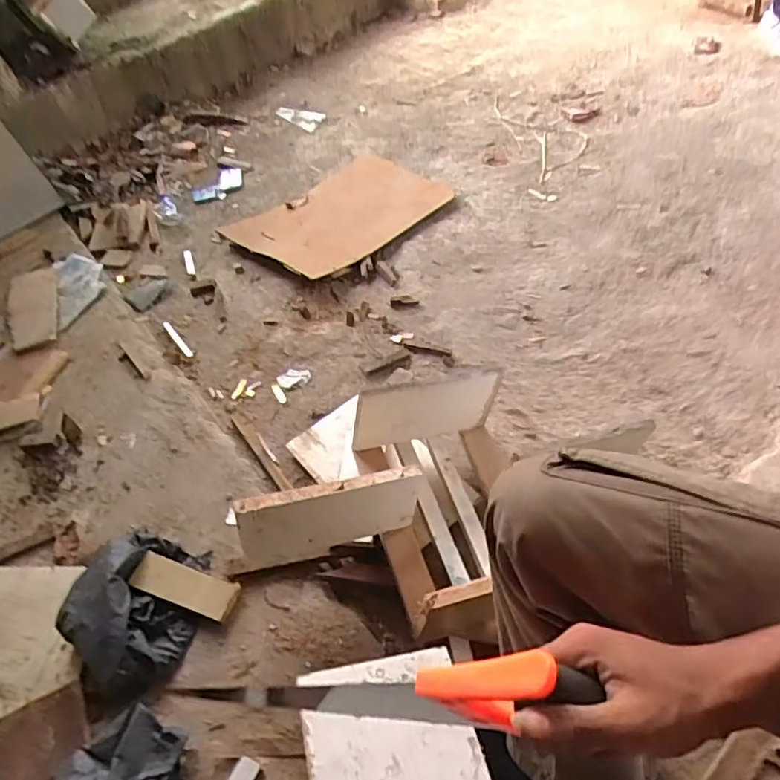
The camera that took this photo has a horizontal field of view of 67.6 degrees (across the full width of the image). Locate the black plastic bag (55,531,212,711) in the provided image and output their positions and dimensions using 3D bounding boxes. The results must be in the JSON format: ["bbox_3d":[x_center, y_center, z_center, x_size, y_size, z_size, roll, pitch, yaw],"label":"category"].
[{"bbox_3d":[-0.392,0.333,0.880,0.190,0.079,0.246,13,52,15],"label":"black plastic bag"}]

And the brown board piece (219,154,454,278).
[{"bbox_3d":[-0.129,-0.497,1.610,0.533,0.034,0.388,-38,57,-25],"label":"brown board piece"}]

